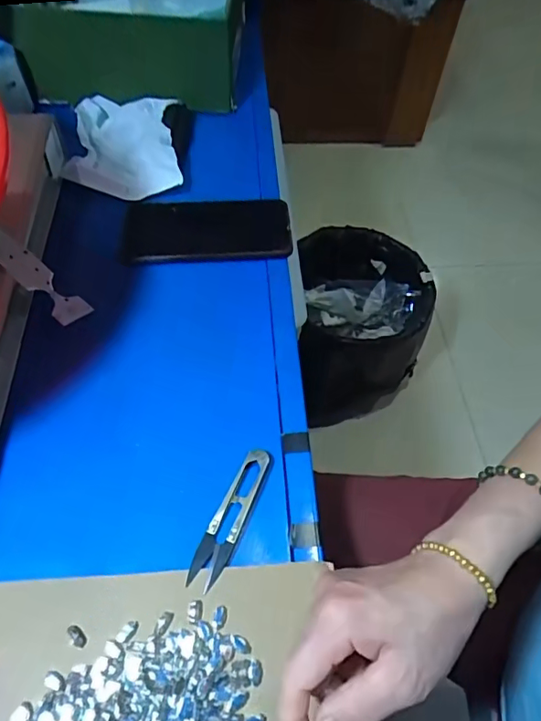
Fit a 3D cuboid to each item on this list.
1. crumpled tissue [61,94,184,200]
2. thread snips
[{"bbox_3d":[-0.160,-0.246,0.565,0.121,0.028,0.167,-2,57,-3],"label":"crumpled tissue"},{"bbox_3d":[-0.027,0.107,0.357,0.022,0.005,0.100,21,58,11],"label":"thread snips"}]

